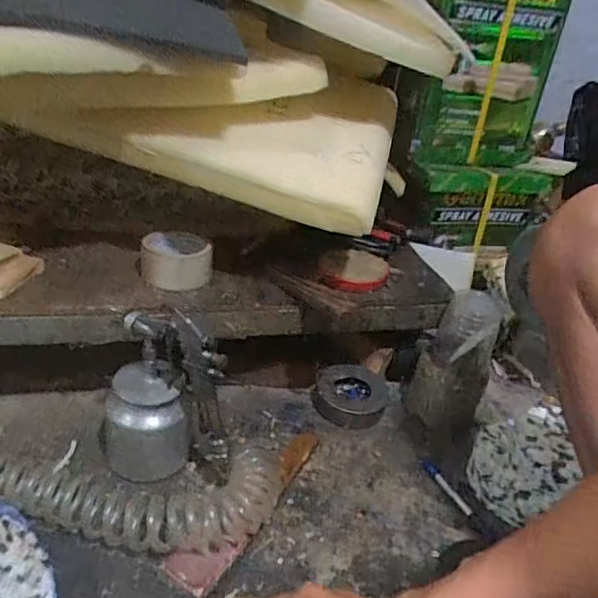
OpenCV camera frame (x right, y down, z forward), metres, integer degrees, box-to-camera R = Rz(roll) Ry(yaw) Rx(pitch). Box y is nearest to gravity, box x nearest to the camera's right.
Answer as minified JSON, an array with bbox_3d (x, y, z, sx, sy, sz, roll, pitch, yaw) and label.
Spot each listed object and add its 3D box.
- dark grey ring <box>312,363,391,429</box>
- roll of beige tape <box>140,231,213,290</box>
[{"bbox_3d":[0.080,0.141,0.831,0.115,0.036,0.095,10,30,3],"label":"dark grey ring"},{"bbox_3d":[-0.163,-0.054,0.751,0.094,0.048,0.102,-1,31,-14],"label":"roll of beige tape"}]

